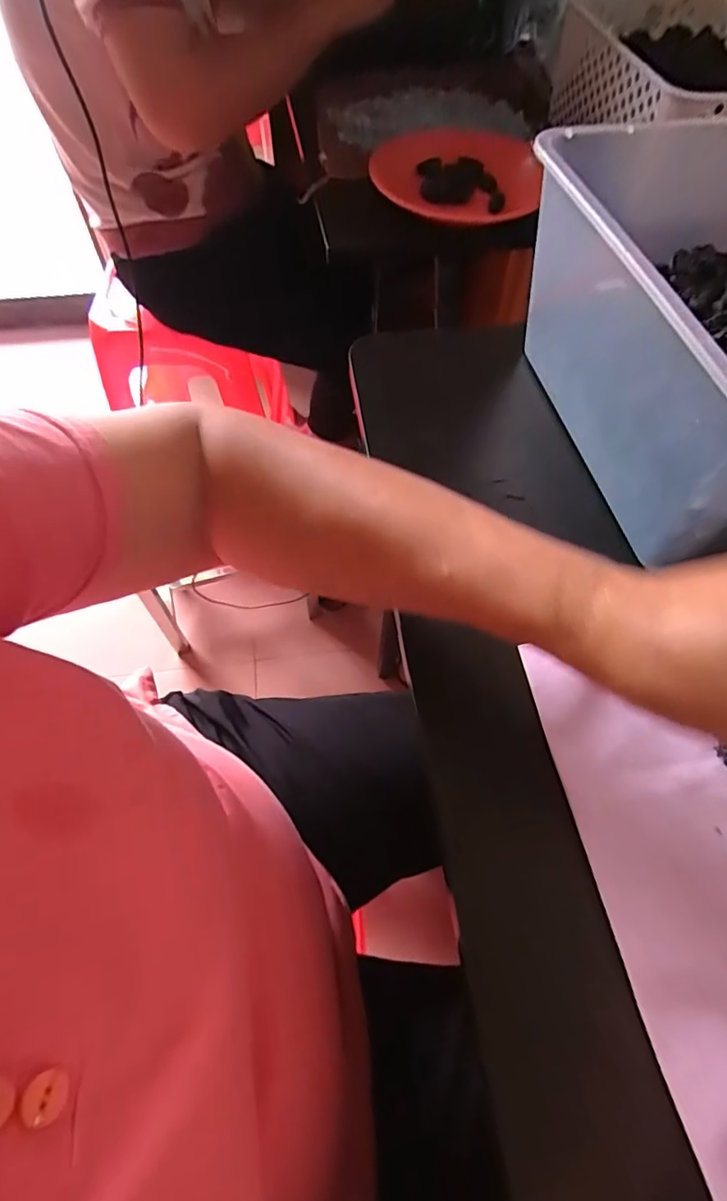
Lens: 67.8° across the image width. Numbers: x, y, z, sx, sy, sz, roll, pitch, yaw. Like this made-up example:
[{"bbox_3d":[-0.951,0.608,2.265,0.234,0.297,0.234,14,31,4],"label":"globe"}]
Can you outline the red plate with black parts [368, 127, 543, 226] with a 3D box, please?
[{"bbox_3d":[0.097,-0.458,0.589,0.169,0.042,0.165,0,60,0],"label":"red plate with black parts"}]

